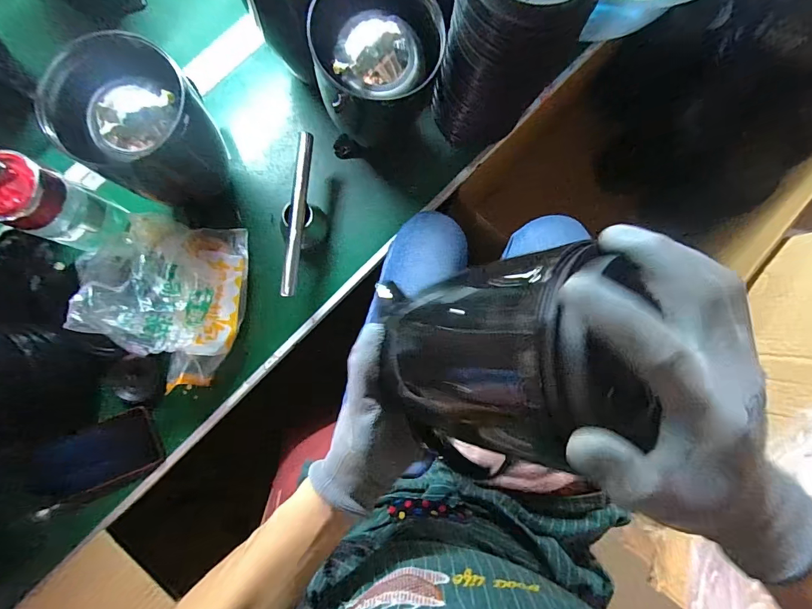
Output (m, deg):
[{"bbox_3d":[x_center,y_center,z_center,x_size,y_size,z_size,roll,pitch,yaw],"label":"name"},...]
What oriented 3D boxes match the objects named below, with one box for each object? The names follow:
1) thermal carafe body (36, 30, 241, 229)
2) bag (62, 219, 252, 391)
[{"bbox_3d":[-0.274,-0.179,0.466,0.134,0.176,0.122,31,84,2],"label":"thermal carafe body"},{"bbox_3d":[-0.286,-0.009,0.474,0.165,0.106,0.204,1,84,-1],"label":"bag"}]

